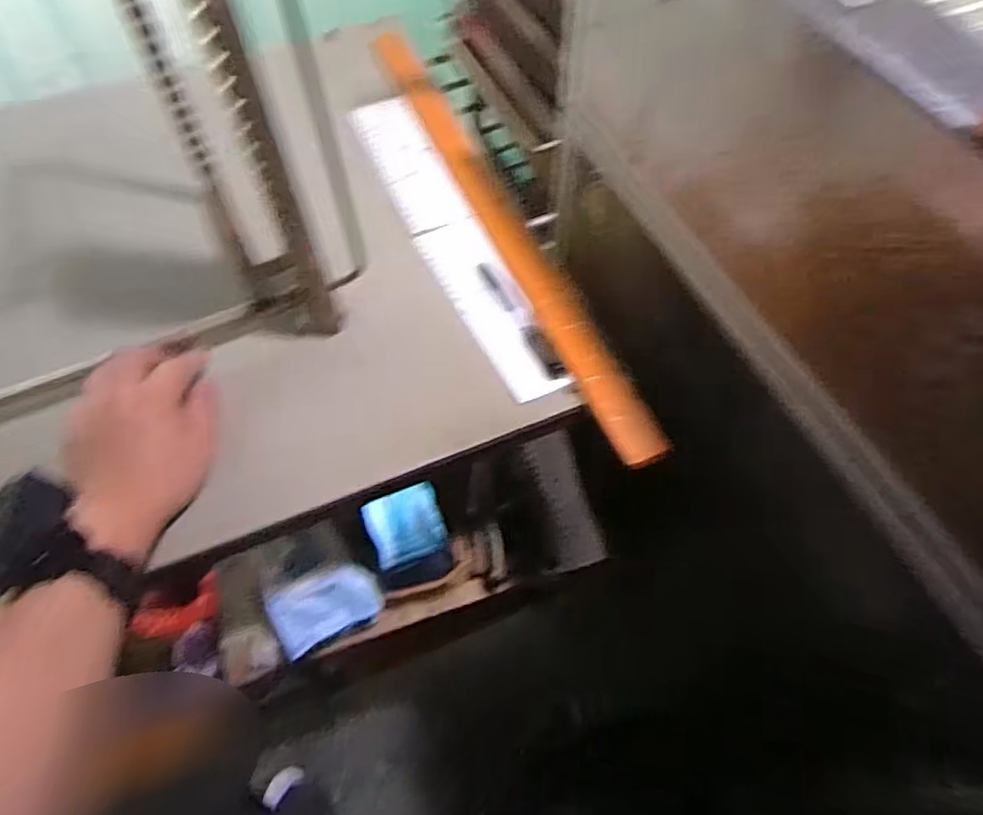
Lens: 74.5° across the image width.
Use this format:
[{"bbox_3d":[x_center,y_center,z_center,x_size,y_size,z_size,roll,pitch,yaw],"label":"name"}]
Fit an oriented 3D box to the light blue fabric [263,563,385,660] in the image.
[{"bbox_3d":[-0.150,0.185,0.599,0.100,0.011,0.065,-13,92,-34],"label":"light blue fabric"}]

